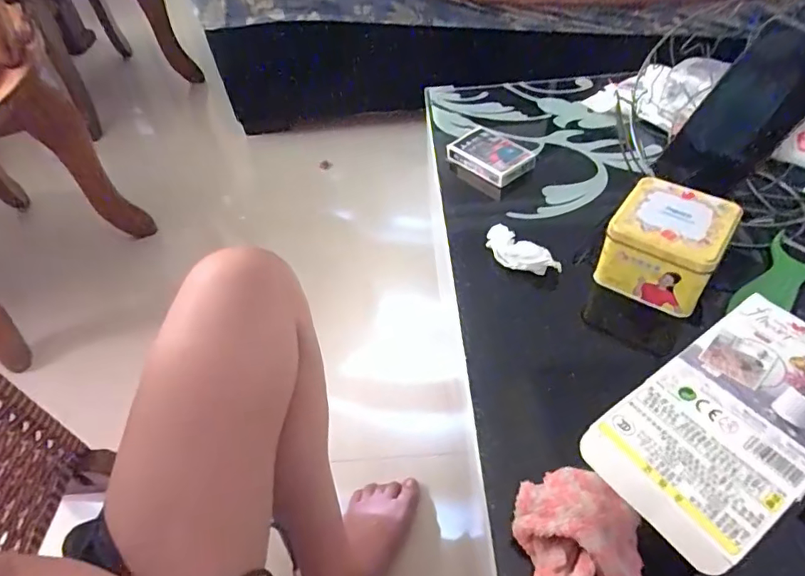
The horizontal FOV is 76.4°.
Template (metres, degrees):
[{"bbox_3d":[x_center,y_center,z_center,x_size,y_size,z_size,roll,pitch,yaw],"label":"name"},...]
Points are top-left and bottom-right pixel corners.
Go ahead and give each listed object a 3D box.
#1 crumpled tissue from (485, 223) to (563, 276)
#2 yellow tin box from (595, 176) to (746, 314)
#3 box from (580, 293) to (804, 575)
[{"bbox_3d":[0.113,-0.032,0.508,0.032,0.030,0.082,-37,55,-24],"label":"crumpled tissue"},{"bbox_3d":[0.238,-0.037,0.469,0.088,0.075,0.089,26,56,26],"label":"yellow tin box"},{"bbox_3d":[0.221,0.083,0.336,0.194,0.018,0.098,-30,53,-20],"label":"box"}]

